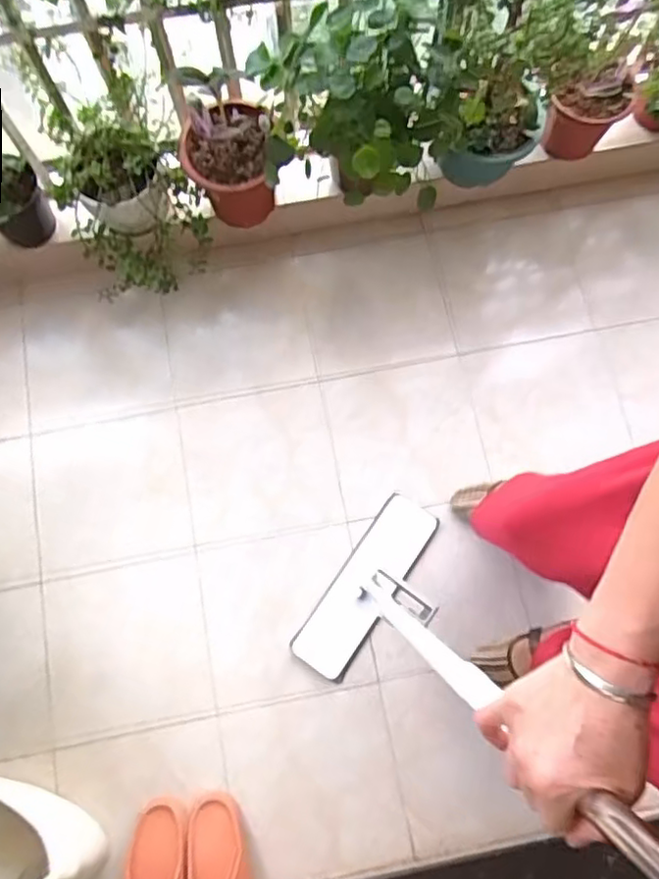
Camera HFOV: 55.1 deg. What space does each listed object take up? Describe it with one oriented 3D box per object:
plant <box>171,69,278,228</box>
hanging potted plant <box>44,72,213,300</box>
[{"bbox_3d":[-0.174,-0.504,1.131,0.173,0.324,0.172,-13,75,-3],"label":"plant"},{"bbox_3d":[-0.378,-0.449,1.188,0.241,0.262,0.265,-28,76,-7],"label":"hanging potted plant"}]

